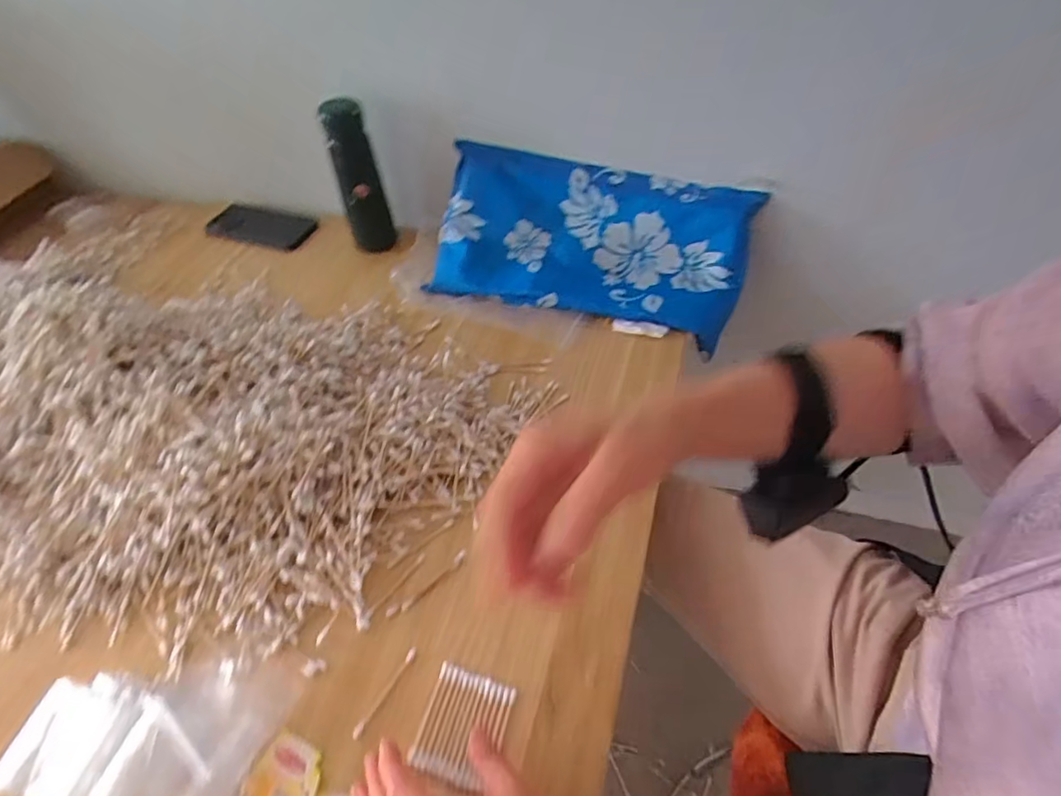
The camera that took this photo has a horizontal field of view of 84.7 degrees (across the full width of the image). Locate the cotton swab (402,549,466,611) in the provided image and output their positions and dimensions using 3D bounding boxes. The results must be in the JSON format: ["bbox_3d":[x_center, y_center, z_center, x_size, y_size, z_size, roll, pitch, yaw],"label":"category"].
[{"bbox_3d":[-0.079,0.152,0.486,0.067,0.004,0.009,-38,58,-24],"label":"cotton swab"}]

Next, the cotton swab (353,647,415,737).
[{"bbox_3d":[-0.108,0.219,0.436,0.007,0.008,0.070,24,56,21],"label":"cotton swab"}]

